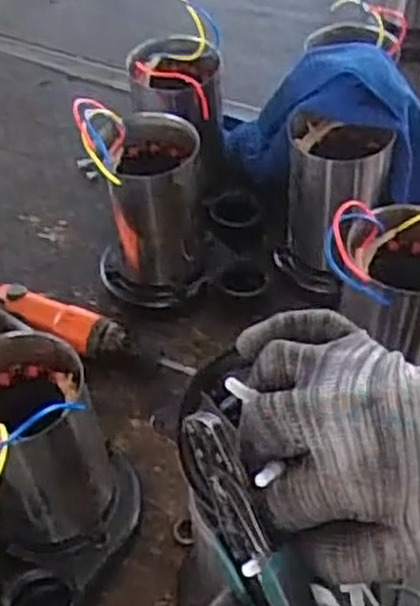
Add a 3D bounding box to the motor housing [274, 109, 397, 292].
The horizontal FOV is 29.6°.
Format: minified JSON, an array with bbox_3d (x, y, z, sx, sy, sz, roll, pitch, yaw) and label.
[{"bbox_3d":[0.115,-0.096,0.747,0.092,0.153,0.092,-1,47,1],"label":"motor housing"}]

